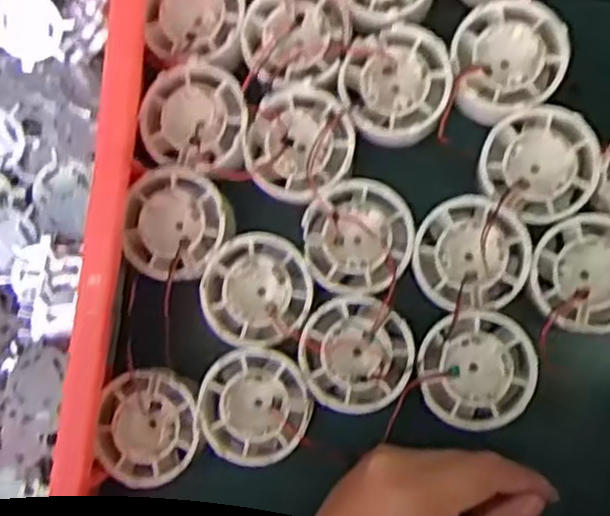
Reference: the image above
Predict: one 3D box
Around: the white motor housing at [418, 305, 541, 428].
[{"bbox_3d":[0.078,0.051,0.353,0.050,0.023,0.051,0,86,7],"label":"white motor housing"}]

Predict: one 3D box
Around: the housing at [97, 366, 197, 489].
[{"bbox_3d":[-0.073,0.081,0.369,0.046,0.019,0.052,7,87,7],"label":"housing"}]

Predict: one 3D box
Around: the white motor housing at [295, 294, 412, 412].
[{"bbox_3d":[0.024,0.045,0.359,0.050,0.018,0.052,12,87,7],"label":"white motor housing"}]

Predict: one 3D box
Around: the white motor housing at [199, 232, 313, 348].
[{"bbox_3d":[-0.022,0.016,0.367,0.051,0.019,0.052,5,86,7],"label":"white motor housing"}]

